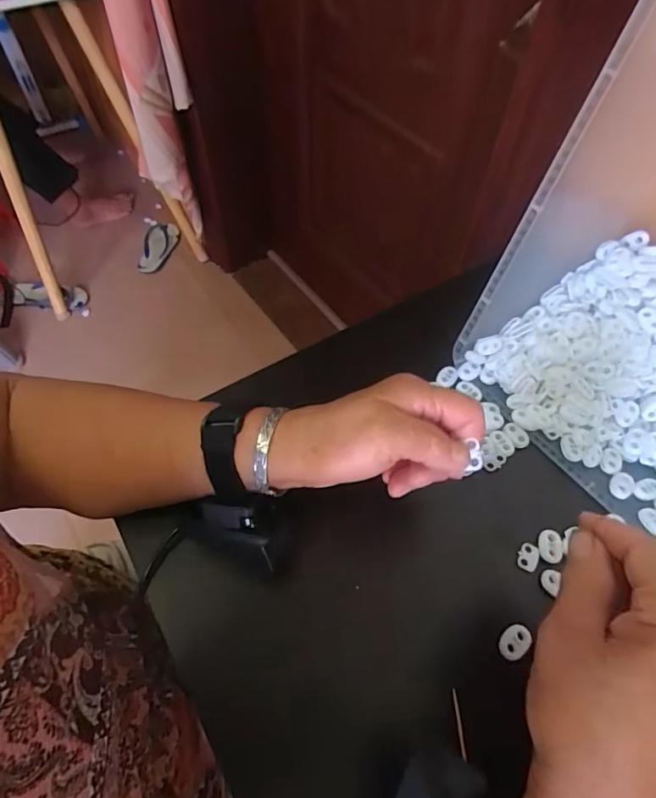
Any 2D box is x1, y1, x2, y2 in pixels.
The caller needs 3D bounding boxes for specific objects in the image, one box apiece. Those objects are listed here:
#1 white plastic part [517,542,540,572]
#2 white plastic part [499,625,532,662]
[{"bbox_3d":[0.139,0.110,0.330,0.014,0.004,0.019,23,60,12],"label":"white plastic part"},{"bbox_3d":[0.117,0.153,0.299,0.022,0.005,0.016,-33,64,-20],"label":"white plastic part"}]

